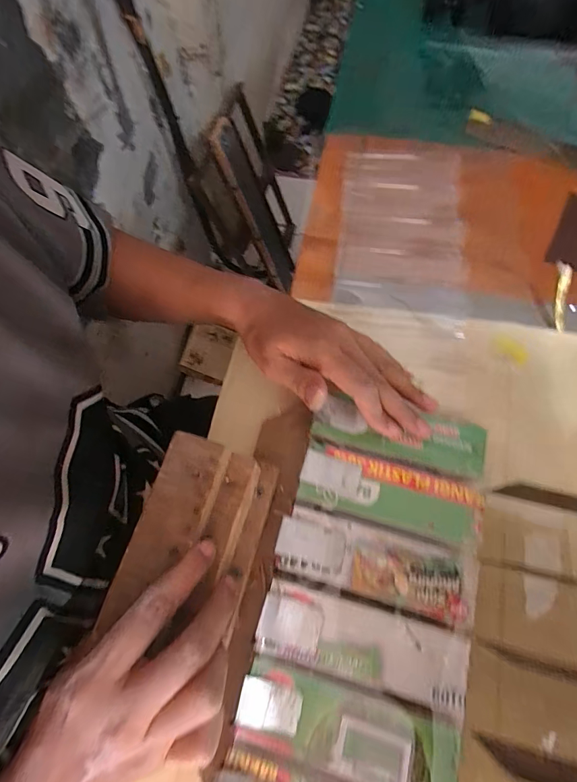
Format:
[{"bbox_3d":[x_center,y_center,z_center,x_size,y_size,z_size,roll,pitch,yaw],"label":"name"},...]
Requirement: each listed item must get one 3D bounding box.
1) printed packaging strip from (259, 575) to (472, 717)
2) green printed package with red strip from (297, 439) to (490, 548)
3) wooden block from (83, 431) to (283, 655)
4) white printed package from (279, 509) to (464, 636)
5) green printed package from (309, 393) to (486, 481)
[{"bbox_3d":[0.049,0.169,0.249,0.137,0.004,0.045,14,70,5],"label":"printed packaging strip"},{"bbox_3d":[0.077,0.077,0.285,0.135,0.006,0.046,14,70,6],"label":"green printed package with red strip"},{"bbox_3d":[-0.065,0.106,0.271,0.081,0.041,0.132,15,70,6],"label":"wooden block"},{"bbox_3d":[0.059,0.122,0.268,0.134,0.006,0.047,15,70,6],"label":"white printed package"},{"bbox_3d":[0.088,0.034,0.300,0.135,0.011,0.042,12,70,4],"label":"green printed package"}]

